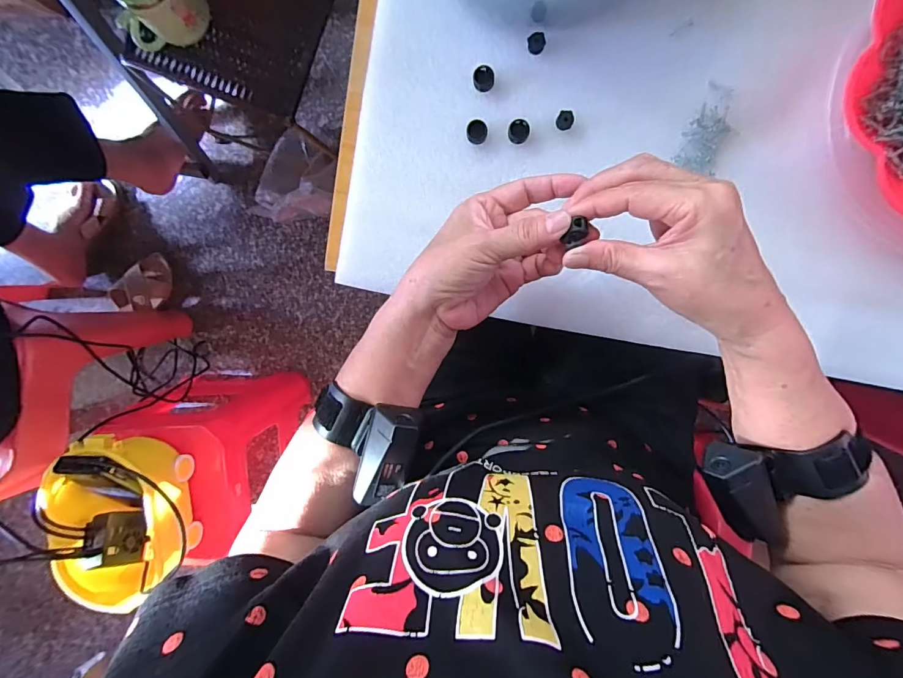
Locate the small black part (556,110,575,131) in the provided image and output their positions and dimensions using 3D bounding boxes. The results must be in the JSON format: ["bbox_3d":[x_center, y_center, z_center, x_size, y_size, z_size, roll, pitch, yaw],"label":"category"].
[{"bbox_3d":[0.095,-0.182,0.352,0.014,0.010,0.014,1,98,5],"label":"small black part"}]

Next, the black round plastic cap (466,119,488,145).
[{"bbox_3d":[0.022,-0.177,0.363,0.017,0.011,0.017,1,98,5],"label":"black round plastic cap"}]

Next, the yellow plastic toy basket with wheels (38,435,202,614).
[{"bbox_3d":[-0.528,0.270,0.690,0.215,0.122,0.232,1,98,5],"label":"yellow plastic toy basket with wheels"}]

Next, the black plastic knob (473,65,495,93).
[{"bbox_3d":[0.027,-0.218,0.356,0.017,0.009,0.019,1,98,5],"label":"black plastic knob"}]

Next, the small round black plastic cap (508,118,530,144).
[{"bbox_3d":[0.057,-0.175,0.357,0.017,0.009,0.017,1,98,5],"label":"small round black plastic cap"}]

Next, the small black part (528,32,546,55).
[{"bbox_3d":[0.070,-0.241,0.345,0.014,0.004,0.015,1,98,5],"label":"small black part"}]

